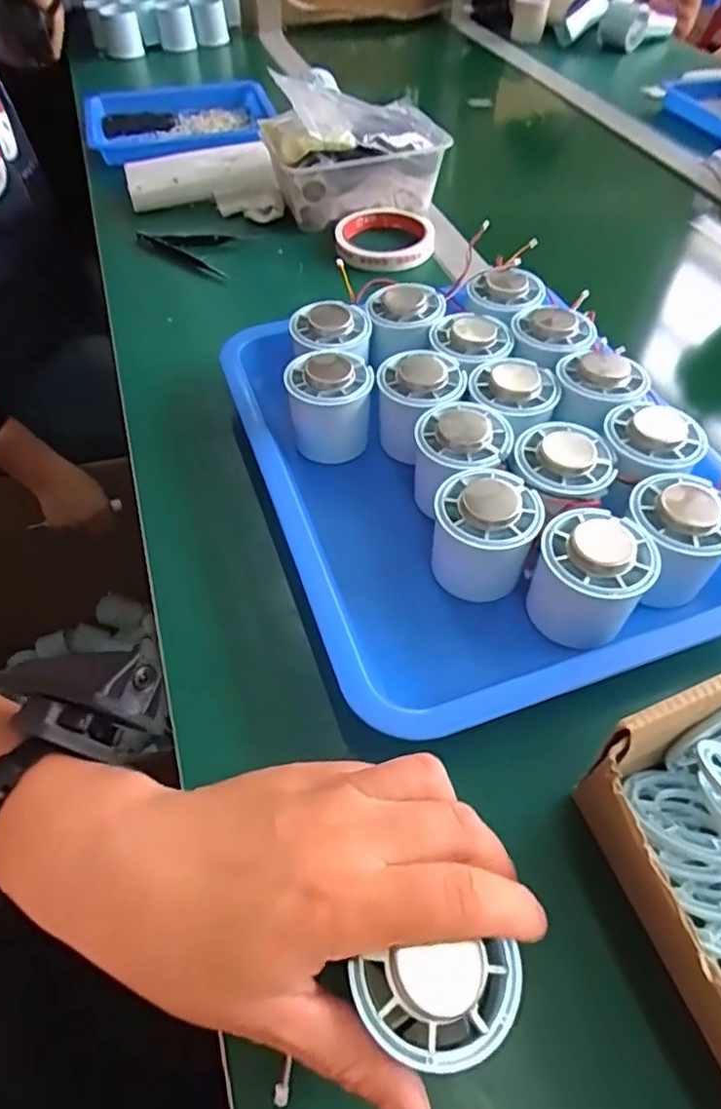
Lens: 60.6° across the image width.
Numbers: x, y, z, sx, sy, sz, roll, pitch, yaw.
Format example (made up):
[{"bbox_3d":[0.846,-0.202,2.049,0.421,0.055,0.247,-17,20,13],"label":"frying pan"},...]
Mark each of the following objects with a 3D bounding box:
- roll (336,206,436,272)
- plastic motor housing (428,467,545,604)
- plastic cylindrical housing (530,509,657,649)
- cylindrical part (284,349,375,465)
[{"bbox_3d":[0.024,-0.298,0.581,0.089,0.024,0.088,0,51,0],"label":"roll"},{"bbox_3d":[0.067,-0.009,0.336,0.052,0.062,0.052,0,51,0],"label":"plastic motor housing"},{"bbox_3d":[0.116,0.012,0.317,0.051,0.065,0.049,0,51,0],"label":"plastic cylindrical housing"},{"bbox_3d":[-0.019,-0.097,0.403,0.051,0.059,0.051,1,51,1],"label":"cylindrical part"}]

